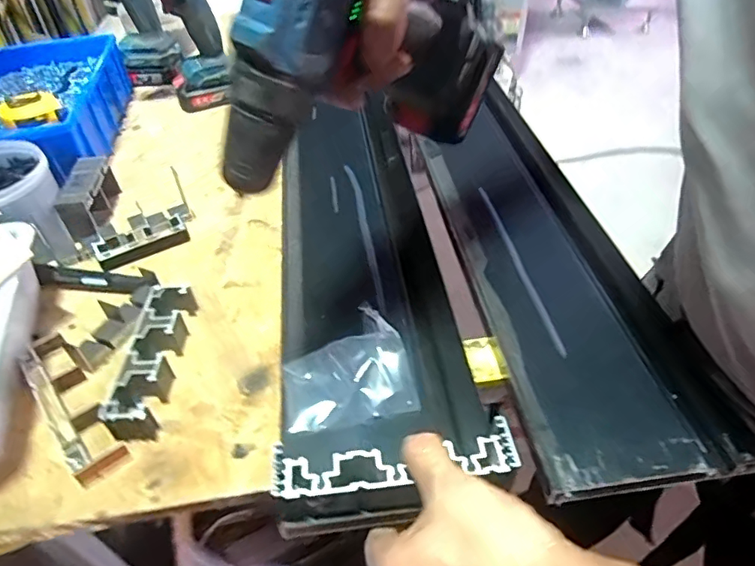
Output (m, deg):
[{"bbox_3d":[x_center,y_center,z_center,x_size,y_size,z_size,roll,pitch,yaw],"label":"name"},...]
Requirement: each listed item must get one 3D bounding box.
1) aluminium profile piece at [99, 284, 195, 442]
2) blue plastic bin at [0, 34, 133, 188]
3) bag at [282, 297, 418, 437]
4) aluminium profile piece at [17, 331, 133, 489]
[{"bbox_3d":[-0.181,0.059,0.431,0.034,0.033,0.138,-3,43,0],"label":"aluminium profile piece"},{"bbox_3d":[-0.455,-0.211,0.687,0.210,0.086,0.328,-9,43,-6],"label":"blue plastic bin"},{"bbox_3d":[-0.025,0.065,0.413,0.095,0.015,0.088,-16,56,1],"label":"bag"},{"bbox_3d":[-0.237,0.091,0.409,0.035,0.021,0.149,-32,50,-27],"label":"aluminium profile piece"}]

